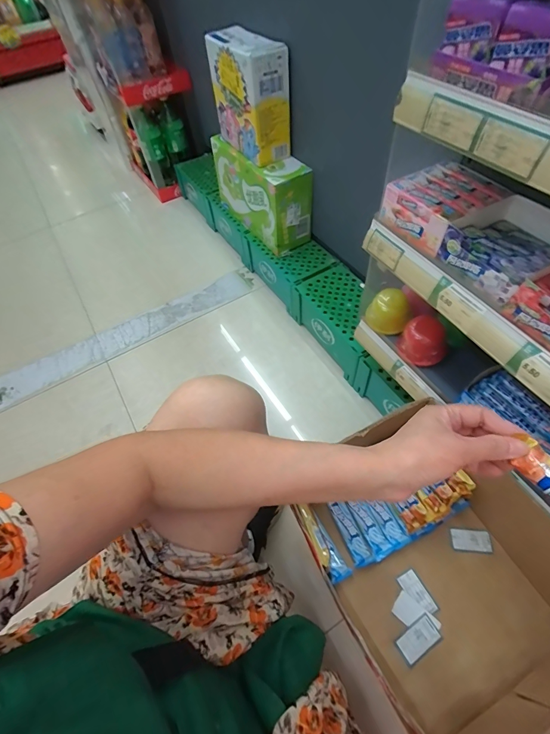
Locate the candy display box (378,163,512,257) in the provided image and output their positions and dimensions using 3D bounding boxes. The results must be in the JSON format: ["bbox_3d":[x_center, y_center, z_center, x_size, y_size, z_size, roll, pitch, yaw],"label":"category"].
[{"bbox_3d":[0.232,-0.225,0.481,0.124,0.049,0.114,-28,58,-14],"label":"candy display box"}]

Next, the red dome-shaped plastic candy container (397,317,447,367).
[{"bbox_3d":[0.257,-0.045,0.596,0.083,0.056,0.070,25,61,20],"label":"red dome-shaped plastic candy container"}]

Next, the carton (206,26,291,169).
[{"bbox_3d":[-0.059,-0.648,0.839,0.109,0.203,0.204,-29,58,-15],"label":"carton"}]

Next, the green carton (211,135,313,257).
[{"bbox_3d":[-0.035,-0.502,0.990,0.129,0.205,0.318,-29,58,-15],"label":"green carton"}]

